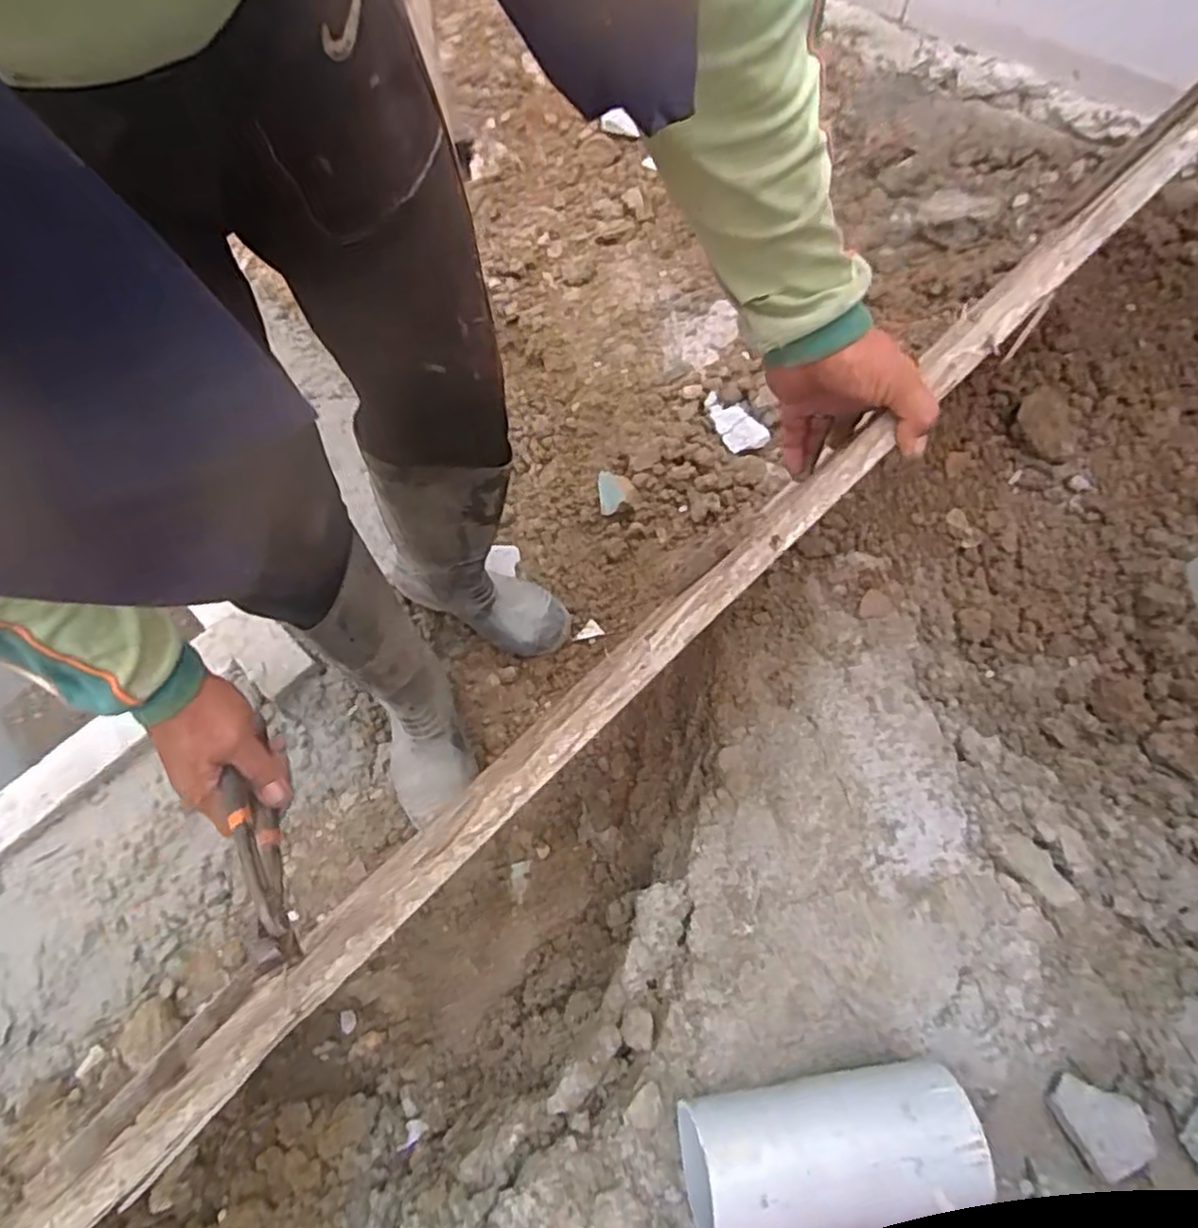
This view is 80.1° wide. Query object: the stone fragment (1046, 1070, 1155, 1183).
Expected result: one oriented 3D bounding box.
[{"bbox_3d":[0.389,0.390,0.550,0.056,0.013,0.068,-27,66,-13],"label":"stone fragment"}]

